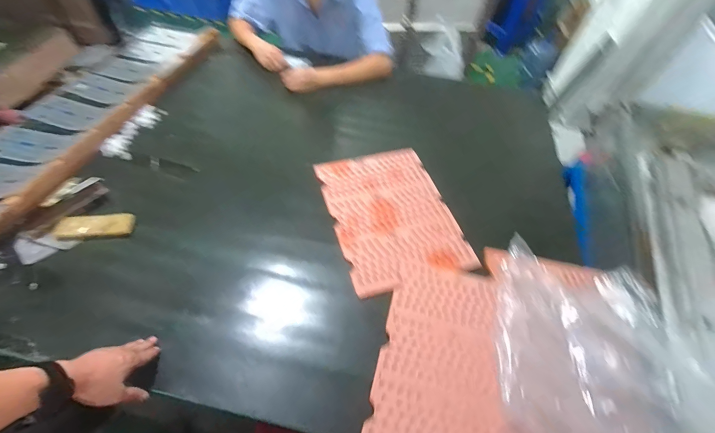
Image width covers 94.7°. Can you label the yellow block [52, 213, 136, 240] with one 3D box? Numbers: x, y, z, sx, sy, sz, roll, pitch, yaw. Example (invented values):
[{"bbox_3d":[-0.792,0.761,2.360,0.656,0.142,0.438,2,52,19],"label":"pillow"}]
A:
[{"bbox_3d":[-0.564,0.023,0.709,0.148,0.026,0.047,-4,54,-9],"label":"yellow block"}]

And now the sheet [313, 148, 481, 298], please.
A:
[{"bbox_3d":[0.081,-0.014,0.808,0.284,0.009,0.375,-12,56,-14],"label":"sheet"}]

